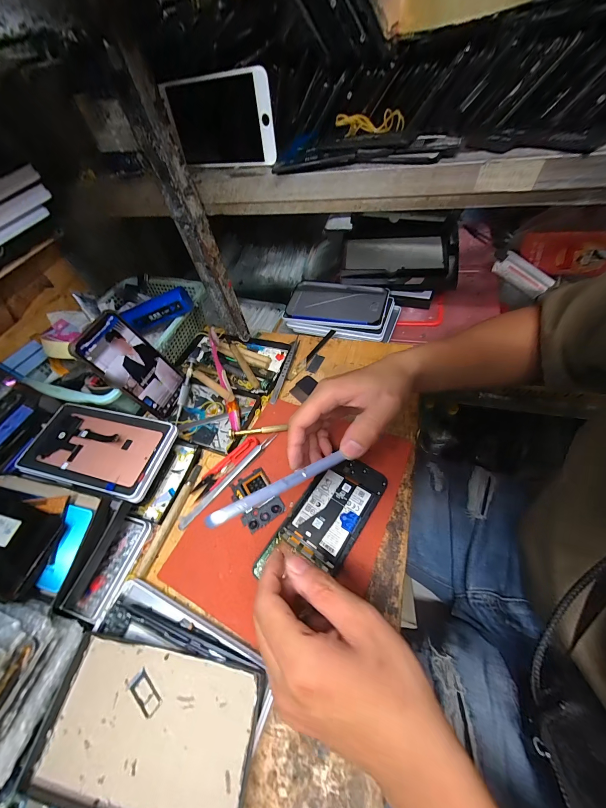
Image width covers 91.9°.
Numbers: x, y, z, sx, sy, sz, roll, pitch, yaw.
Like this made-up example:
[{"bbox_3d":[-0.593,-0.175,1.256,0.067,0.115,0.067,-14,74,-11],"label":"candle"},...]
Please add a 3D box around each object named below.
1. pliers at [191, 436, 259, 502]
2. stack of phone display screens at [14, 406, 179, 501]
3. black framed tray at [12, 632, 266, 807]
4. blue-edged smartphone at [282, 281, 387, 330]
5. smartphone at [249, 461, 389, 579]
[{"bbox_3d":[-0.097,0.077,0.372,0.025,0.006,0.099,36,68,29],"label":"pliers"},{"bbox_3d":[-0.264,0.055,0.377,0.187,0.011,0.101,9,58,13],"label":"stack of phone display screens"},{"bbox_3d":[-0.124,0.258,0.236,0.173,0.022,0.095,3,56,11],"label":"black framed tray"},{"bbox_3d":[0.059,-0.187,0.544,0.182,0.013,0.102,11,62,17],"label":"blue-edged smartphone"},{"bbox_3d":[0.026,0.125,0.315,0.073,0.013,0.153,29,62,23],"label":"smartphone"}]

